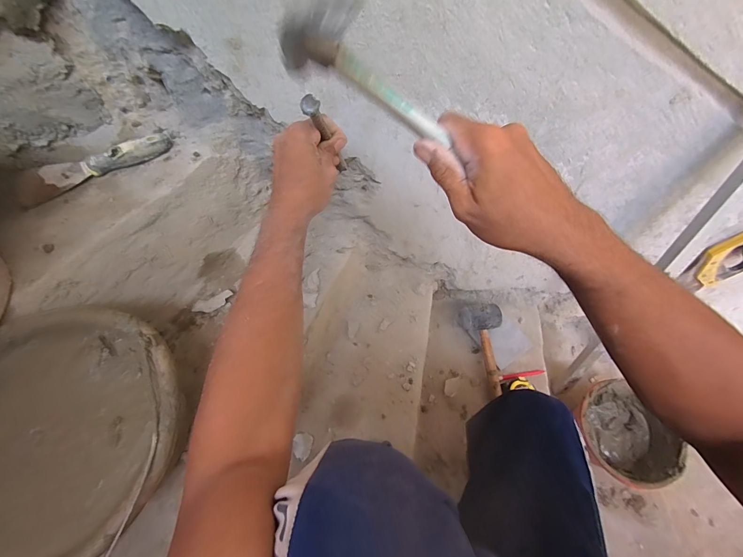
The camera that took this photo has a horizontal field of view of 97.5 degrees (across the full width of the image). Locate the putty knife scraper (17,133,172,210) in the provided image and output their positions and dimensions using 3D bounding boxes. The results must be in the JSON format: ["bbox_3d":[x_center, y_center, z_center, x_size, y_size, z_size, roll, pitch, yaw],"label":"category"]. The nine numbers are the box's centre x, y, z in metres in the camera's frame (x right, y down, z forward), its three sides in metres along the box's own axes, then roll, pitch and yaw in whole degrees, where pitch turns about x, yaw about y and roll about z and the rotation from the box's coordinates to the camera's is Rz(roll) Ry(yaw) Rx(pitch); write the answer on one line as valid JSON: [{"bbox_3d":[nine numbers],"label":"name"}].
[{"bbox_3d":[-0.382,-0.160,0.450,0.197,0.026,0.053,-30,63,-18],"label":"putty knife scraper"}]

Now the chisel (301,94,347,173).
[{"bbox_3d":[-0.052,-0.170,0.419,0.017,0.218,0.017,7,91,4],"label":"chisel"}]

